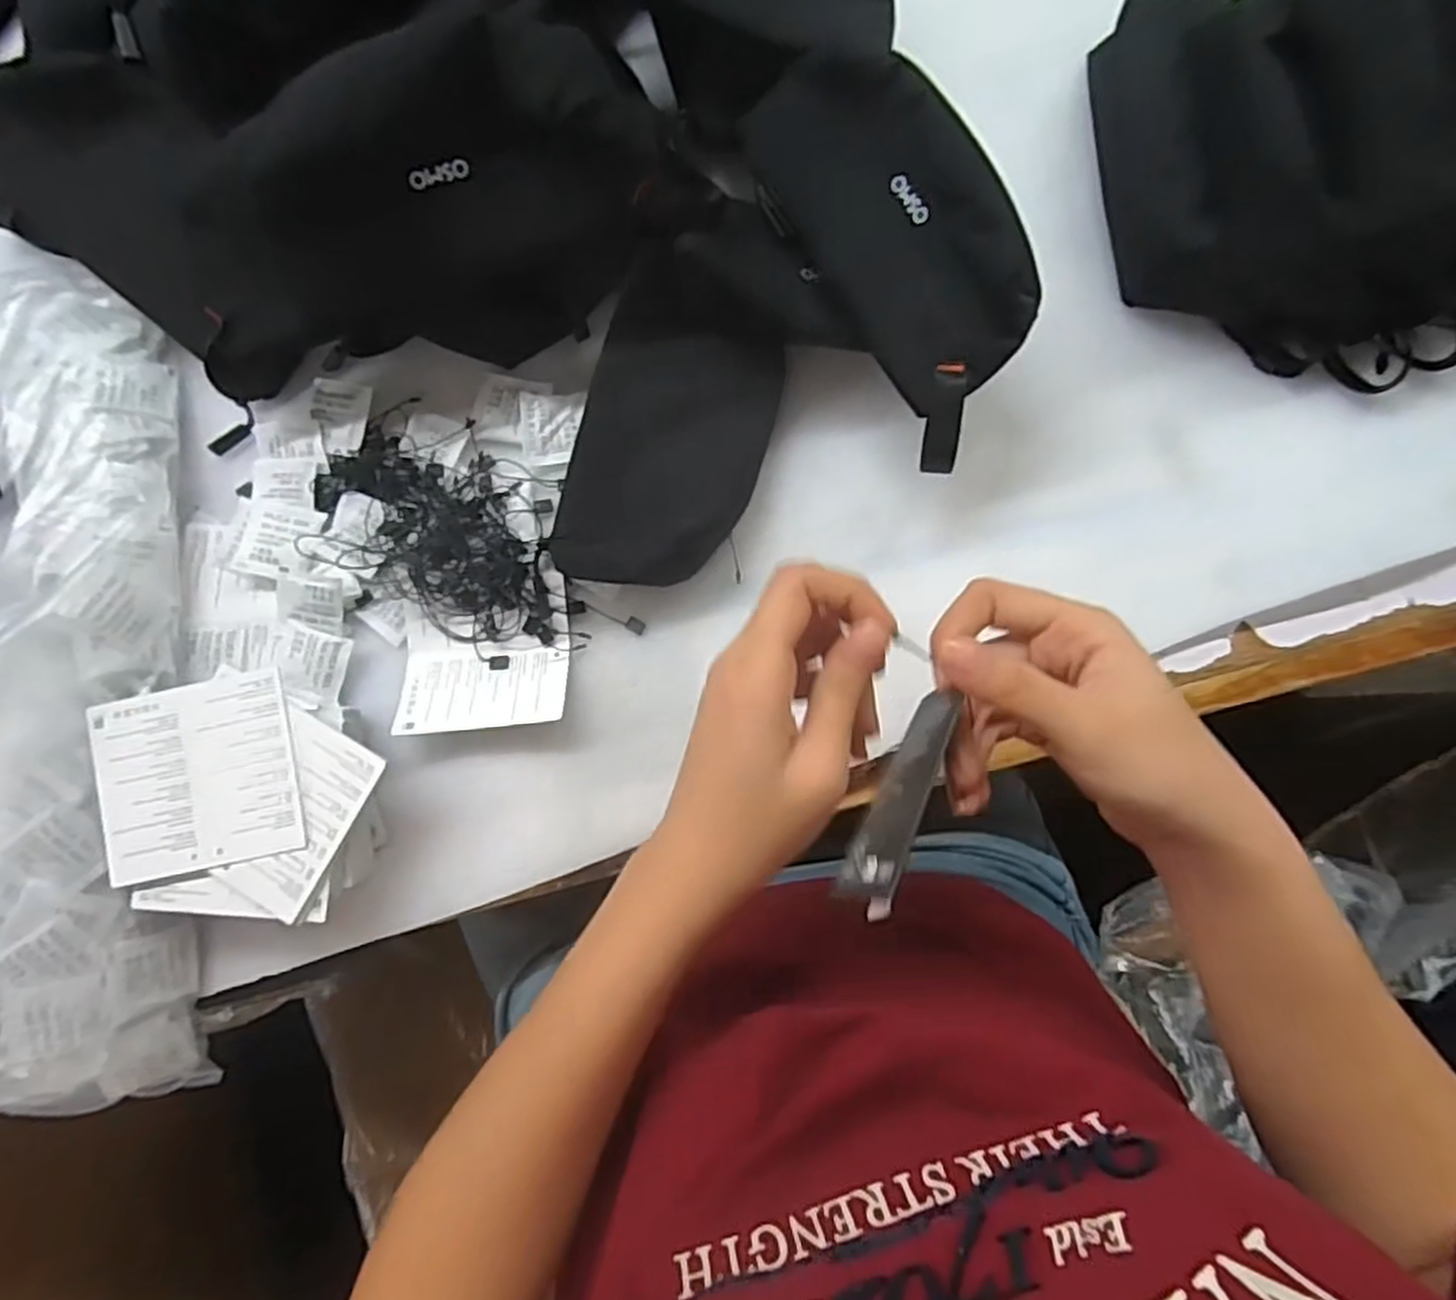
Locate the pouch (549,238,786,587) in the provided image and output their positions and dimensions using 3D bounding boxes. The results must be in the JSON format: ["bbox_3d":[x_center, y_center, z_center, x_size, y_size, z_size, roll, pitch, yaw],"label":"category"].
[{"bbox_3d":[-0.029,-0.112,0.406,0.096,0.036,0.164,14,87,3],"label":"pouch"}]

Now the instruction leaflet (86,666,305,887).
[{"bbox_3d":[-0.260,0.062,0.377,0.100,0.005,0.088,-12,84,3],"label":"instruction leaflet"}]

